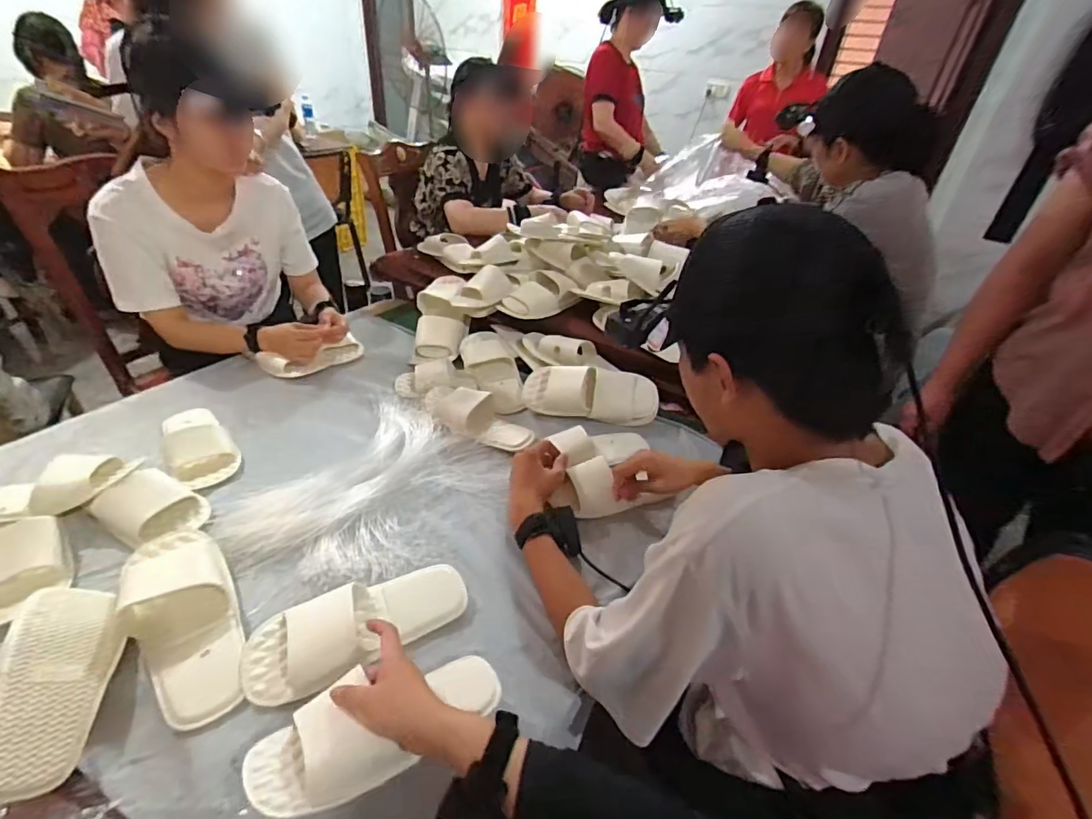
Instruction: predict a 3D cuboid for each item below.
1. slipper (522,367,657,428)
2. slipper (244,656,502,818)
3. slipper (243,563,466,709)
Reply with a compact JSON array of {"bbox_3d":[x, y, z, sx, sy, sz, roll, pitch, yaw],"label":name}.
[{"bbox_3d":[0.085,-0.031,0.983,0.259,0.077,0.104,8,69,3],"label":"slipper"},{"bbox_3d":[-0.156,0.304,0.494,0.228,0.063,0.102,-9,37,-33],"label":"slipper"},{"bbox_3d":[-0.219,0.247,0.606,0.249,0.060,0.099,-13,39,-32],"label":"slipper"}]

